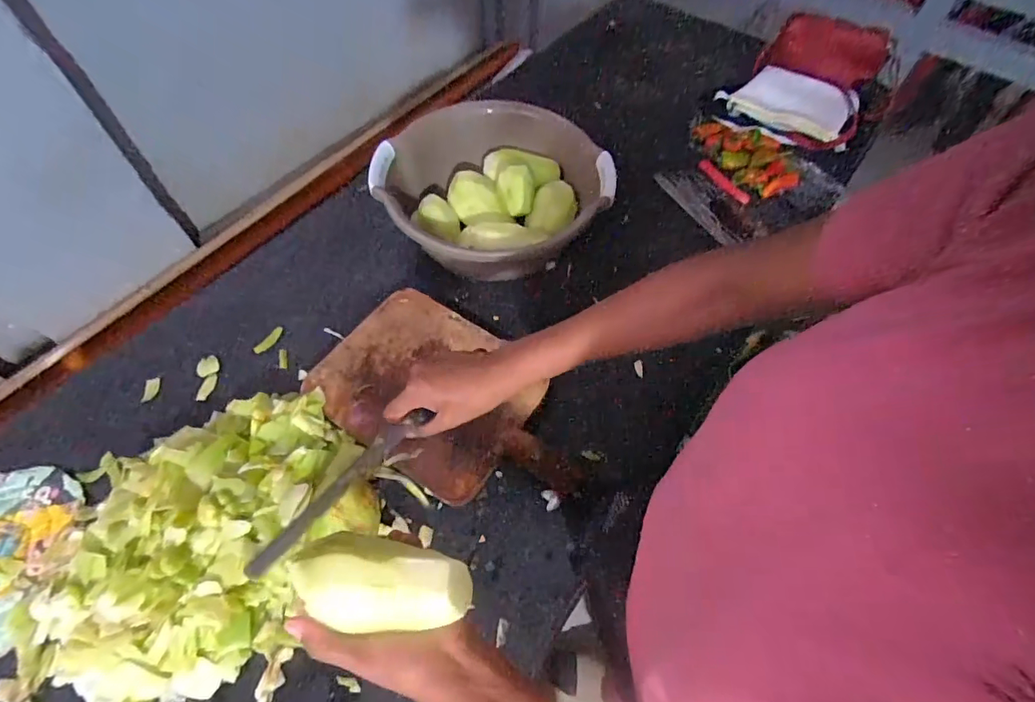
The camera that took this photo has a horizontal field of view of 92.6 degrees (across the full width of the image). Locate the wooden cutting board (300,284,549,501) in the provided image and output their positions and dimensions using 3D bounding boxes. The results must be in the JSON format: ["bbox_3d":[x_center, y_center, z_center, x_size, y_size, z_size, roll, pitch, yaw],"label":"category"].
[{"bbox_3d":[-0.126,0.044,0.700,0.288,0.030,0.238,31,63,12],"label":"wooden cutting board"}]

